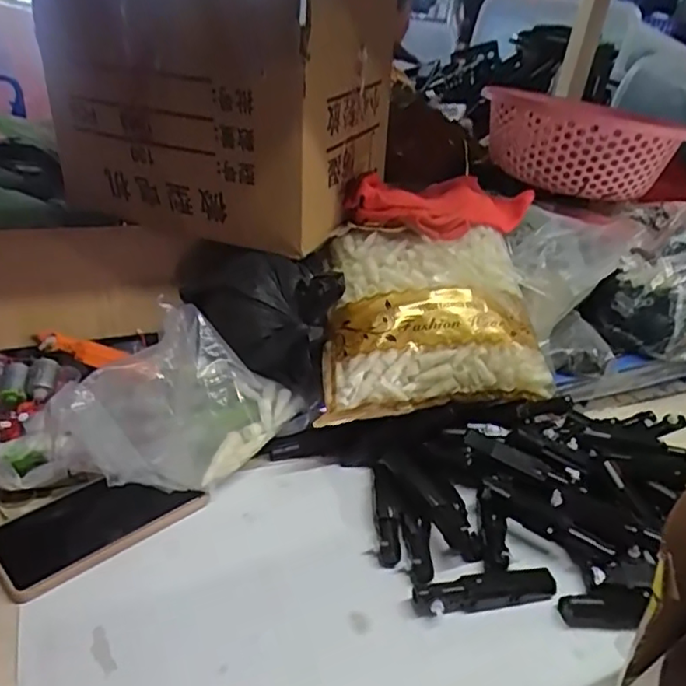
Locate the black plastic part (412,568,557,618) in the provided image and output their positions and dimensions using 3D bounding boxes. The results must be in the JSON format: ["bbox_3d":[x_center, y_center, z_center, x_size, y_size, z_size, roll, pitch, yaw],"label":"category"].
[{"bbox_3d":[0.115,0.198,0.494,0.119,0.019,0.025,-3,31,-15],"label":"black plastic part"}]

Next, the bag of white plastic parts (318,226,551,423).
[{"bbox_3d":[0.082,-0.029,0.621,0.217,0.130,0.170,0,31,-13],"label":"bag of white plastic parts"}]

